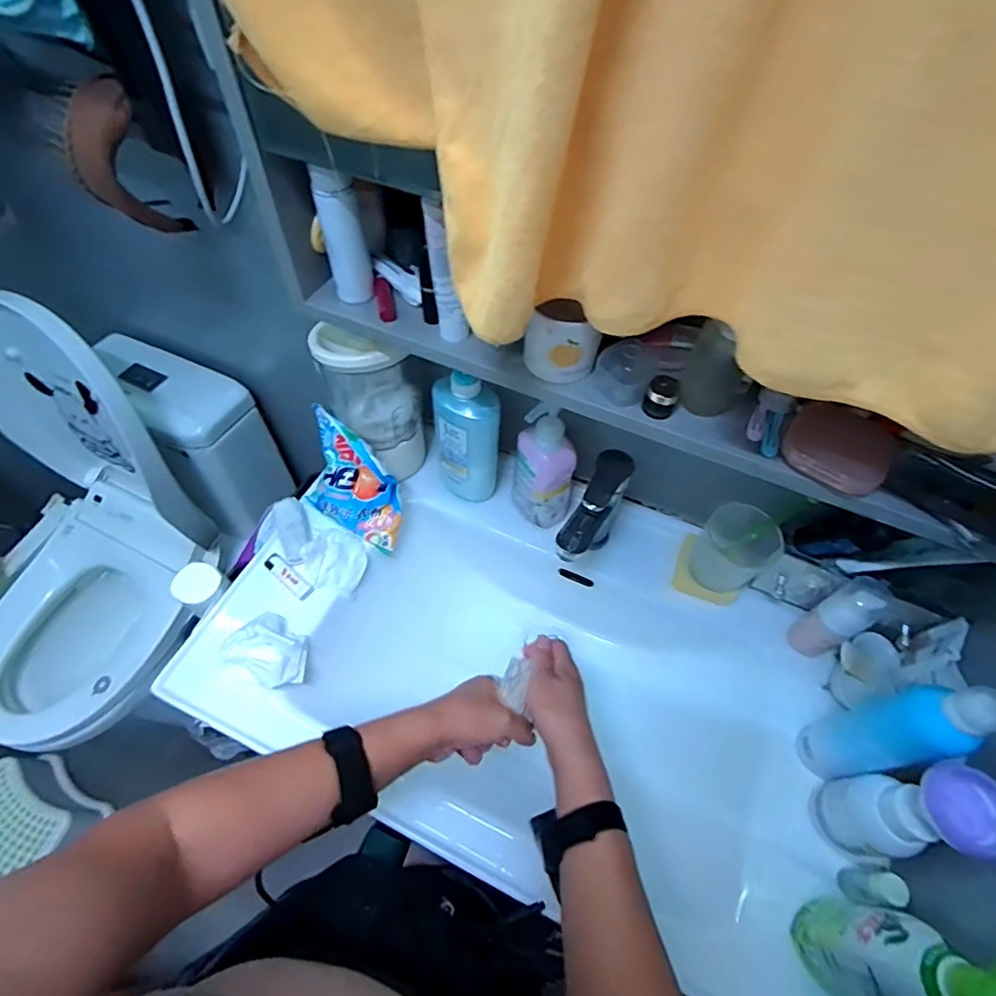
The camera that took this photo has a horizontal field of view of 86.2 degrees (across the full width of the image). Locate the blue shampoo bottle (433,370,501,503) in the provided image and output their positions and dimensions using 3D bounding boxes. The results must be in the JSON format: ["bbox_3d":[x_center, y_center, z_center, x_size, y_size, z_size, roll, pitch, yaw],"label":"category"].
[{"bbox_3d":[-0.040,-0.071,0.710,0.079,0.232,0.051,-3,57,-4],"label":"blue shampoo bottle"}]

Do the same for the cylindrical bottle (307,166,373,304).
[{"bbox_3d":[-0.150,-0.262,0.517,0.049,0.132,0.048,-10,58,-8],"label":"cylindrical bottle"}]

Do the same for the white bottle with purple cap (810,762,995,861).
[{"bbox_3d":[0.373,0.295,0.496,0.069,0.181,0.068,1,57,-1],"label":"white bottle with purple cap"}]

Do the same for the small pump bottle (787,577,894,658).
[{"bbox_3d":[0.393,0.142,0.616,0.059,0.132,0.051,-34,64,-21],"label":"small pump bottle"}]

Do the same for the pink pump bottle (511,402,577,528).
[{"bbox_3d":[0.060,-0.043,0.686,0.078,0.193,0.063,10,57,5],"label":"pink pump bottle"}]

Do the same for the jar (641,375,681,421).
[{"bbox_3d":[0.146,-0.089,0.474,0.027,0.032,0.021,23,59,13],"label":"jar"}]

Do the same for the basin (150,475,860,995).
[{"bbox_3d":[0.046,0.222,0.709,0.771,0.161,0.464,22,59,12],"label":"basin"}]

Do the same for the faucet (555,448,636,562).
[{"bbox_3d":[0.114,0.041,0.662,0.047,0.178,0.144,26,60,15],"label":"faucet"}]

